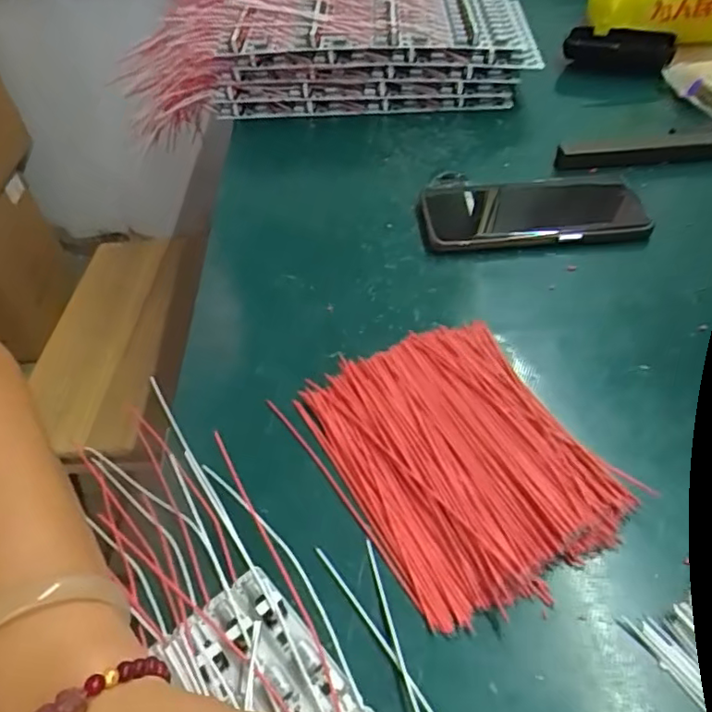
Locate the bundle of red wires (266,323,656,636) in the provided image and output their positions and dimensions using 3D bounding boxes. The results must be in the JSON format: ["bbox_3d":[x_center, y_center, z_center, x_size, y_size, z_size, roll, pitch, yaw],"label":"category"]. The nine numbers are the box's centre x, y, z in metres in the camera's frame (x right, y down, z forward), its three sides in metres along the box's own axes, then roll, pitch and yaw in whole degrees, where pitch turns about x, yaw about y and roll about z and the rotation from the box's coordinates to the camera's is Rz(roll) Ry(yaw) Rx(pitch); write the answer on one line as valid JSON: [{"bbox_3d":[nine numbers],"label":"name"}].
[{"bbox_3d":[0.052,0.048,0.308,0.124,0.016,0.154,-26,52,-21],"label":"bundle of red wires"}]

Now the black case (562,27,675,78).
[{"bbox_3d":[0.270,-0.314,0.612,0.101,0.032,0.051,27,86,34],"label":"black case"}]

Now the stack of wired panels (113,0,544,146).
[{"bbox_3d":[-0.035,-0.326,0.627,0.402,0.106,0.159,-3,46,5],"label":"stack of wired panels"}]

